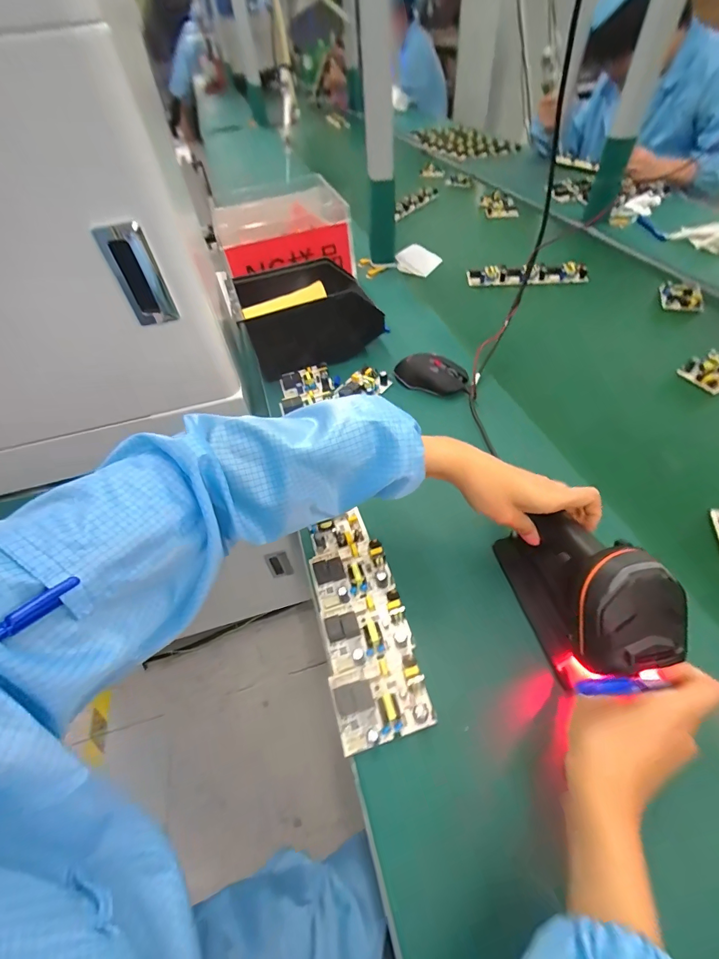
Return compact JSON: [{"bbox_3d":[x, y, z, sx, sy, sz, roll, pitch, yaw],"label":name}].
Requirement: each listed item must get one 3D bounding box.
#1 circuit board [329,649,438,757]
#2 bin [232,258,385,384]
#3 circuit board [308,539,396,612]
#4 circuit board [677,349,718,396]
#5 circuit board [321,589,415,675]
[{"bbox_3d":[0.018,0.188,0.340,0.079,0.020,0.062,-16,51,-8],"label":"circuit board"},{"bbox_3d":[-0.081,-0.269,0.668,0.219,0.121,0.155,-14,51,-6],"label":"bin"},{"bbox_3d":[-0.010,0.098,0.416,0.080,0.026,0.061,-15,51,-6],"label":"circuit board"},{"bbox_3d":[0.532,-0.162,0.585,0.078,0.022,0.064,-24,52,-13],"label":"circuit board"},{"bbox_3d":[0.006,0.141,0.378,0.078,0.027,0.060,-16,51,-7],"label":"circuit board"}]

